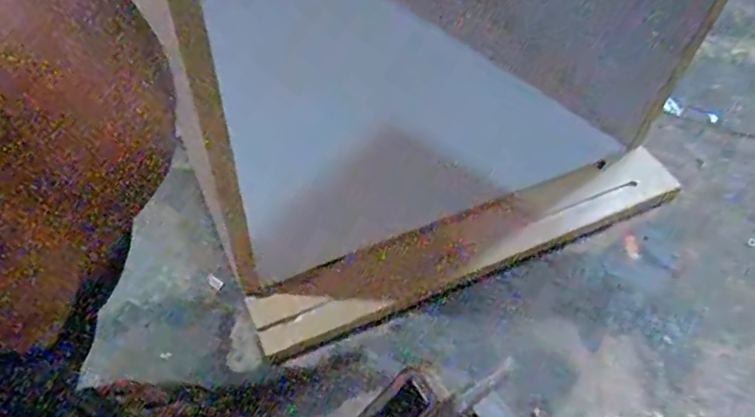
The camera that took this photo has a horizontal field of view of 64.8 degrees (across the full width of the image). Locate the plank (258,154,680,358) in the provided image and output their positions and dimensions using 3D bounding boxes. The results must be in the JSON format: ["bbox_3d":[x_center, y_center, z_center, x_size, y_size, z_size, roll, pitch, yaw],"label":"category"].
[{"bbox_3d":[0.102,0.034,0.608,0.462,0.026,0.068,-19,55,-16],"label":"plank"}]

